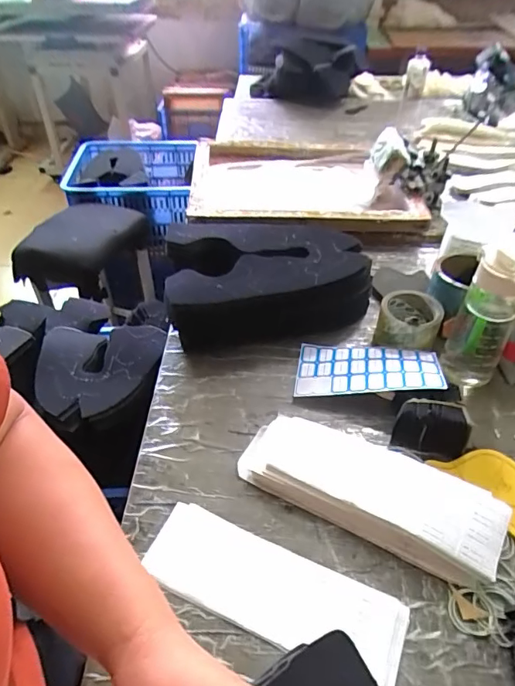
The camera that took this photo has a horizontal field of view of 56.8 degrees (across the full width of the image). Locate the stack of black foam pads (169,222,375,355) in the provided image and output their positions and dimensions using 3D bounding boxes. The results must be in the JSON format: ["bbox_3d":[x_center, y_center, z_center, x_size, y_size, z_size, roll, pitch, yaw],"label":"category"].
[{"bbox_3d":[0.009,-0.111,0.803,0.318,0.107,0.236,-9,44,-10],"label":"stack of black foam pads"}]

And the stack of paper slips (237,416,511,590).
[{"bbox_3d":[0.122,0.162,0.544,0.287,0.044,0.095,19,47,19],"label":"stack of paper slips"}]

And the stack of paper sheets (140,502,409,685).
[{"bbox_3d":[0.013,0.251,0.484,0.264,0.006,0.089,19,47,18],"label":"stack of paper sheets"}]

